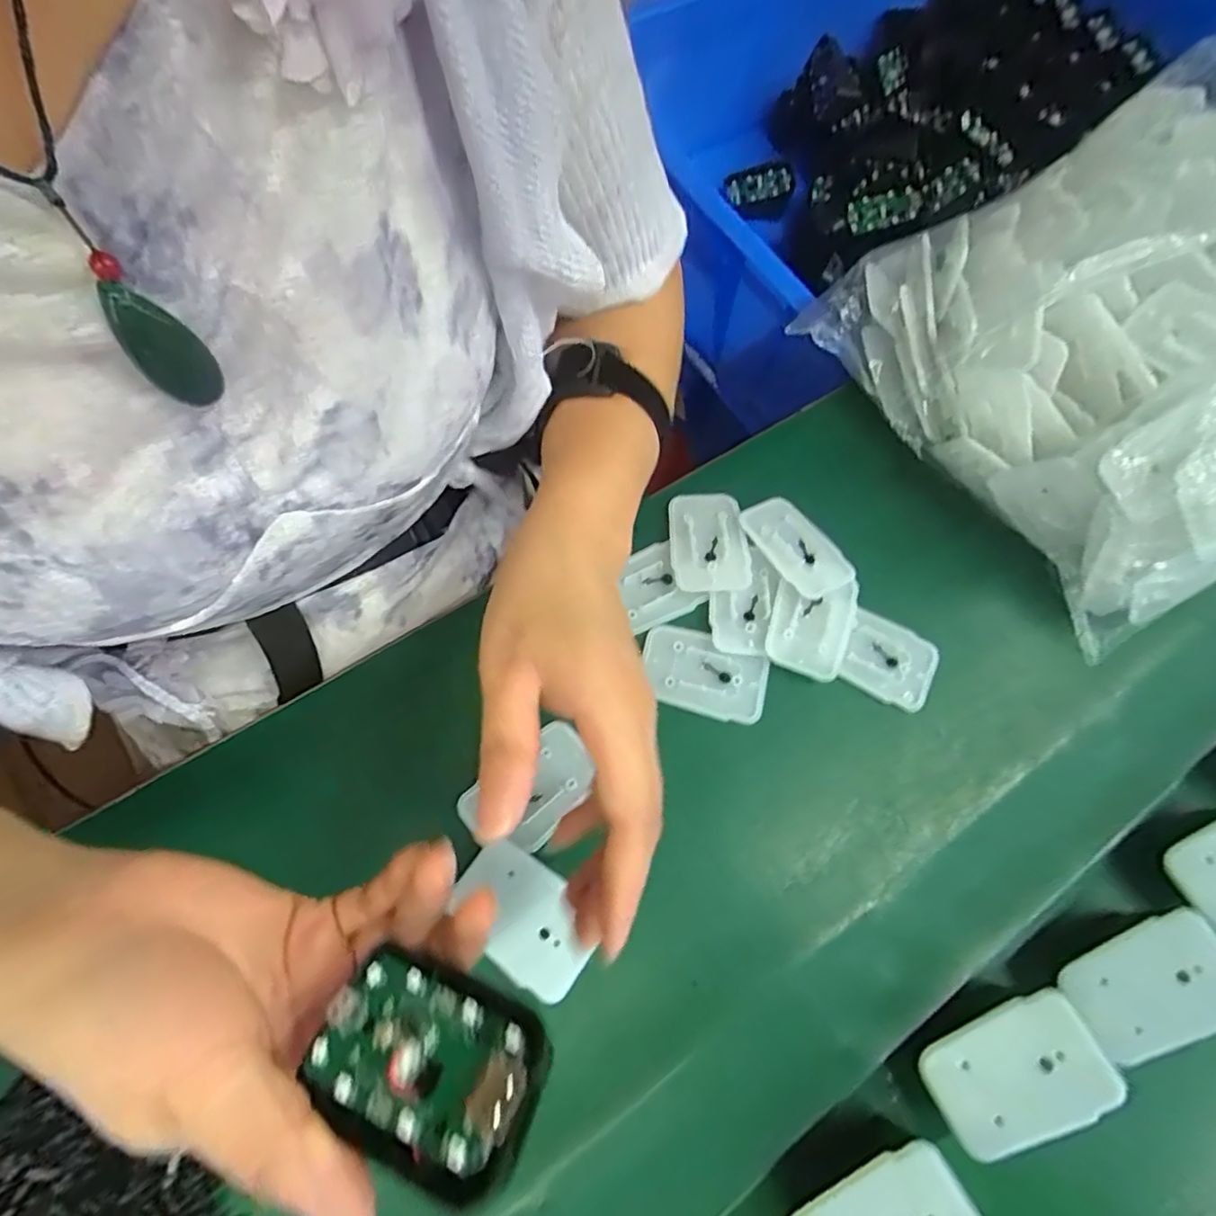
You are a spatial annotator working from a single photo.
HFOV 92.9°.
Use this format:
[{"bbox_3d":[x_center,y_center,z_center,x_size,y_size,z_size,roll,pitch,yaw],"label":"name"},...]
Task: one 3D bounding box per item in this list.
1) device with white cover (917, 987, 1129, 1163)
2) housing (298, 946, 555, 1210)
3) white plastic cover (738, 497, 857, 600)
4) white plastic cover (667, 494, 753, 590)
[{"bbox_3d":[0.167,0.192,0.237,0.068,0.006,0.042,-35,63,10],"label":"device with white cover"},{"bbox_3d":[-0.049,0.123,0.156,0.068,0.007,0.041,4,39,25],"label":"housing"},{"bbox_3d":[0.110,-0.038,0.338,0.040,0.005,0.068,-31,75,-12],"label":"white plastic cover"},{"bbox_3d":[0.059,-0.040,0.339,0.045,0.005,0.062,-4,71,-4],"label":"white plastic cover"}]

